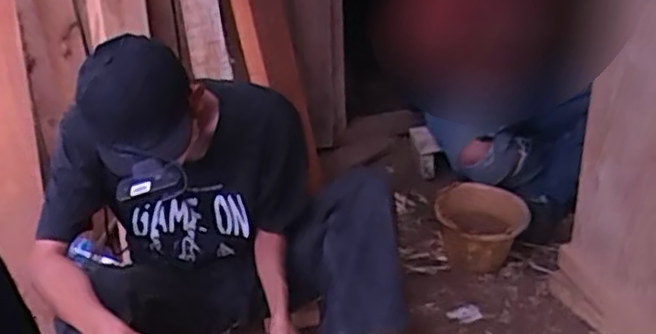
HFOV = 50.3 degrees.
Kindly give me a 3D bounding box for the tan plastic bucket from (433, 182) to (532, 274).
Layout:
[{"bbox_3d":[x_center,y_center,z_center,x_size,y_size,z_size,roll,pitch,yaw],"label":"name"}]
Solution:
[{"bbox_3d":[0.400,0.152,1.831,0.222,0.134,0.248,-2,27,2],"label":"tan plastic bucket"}]

